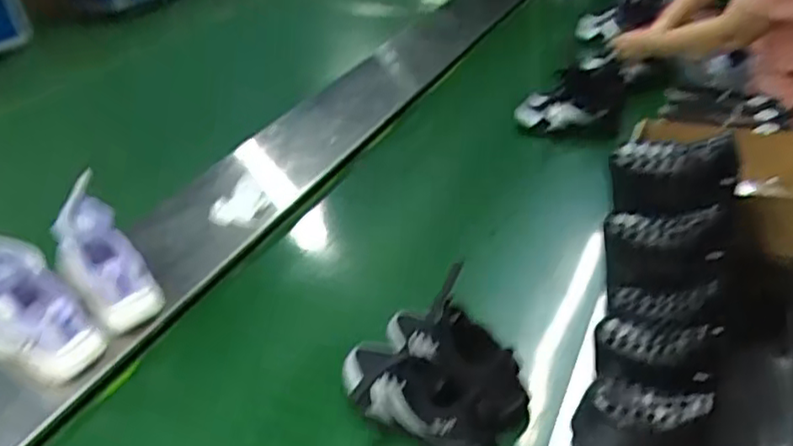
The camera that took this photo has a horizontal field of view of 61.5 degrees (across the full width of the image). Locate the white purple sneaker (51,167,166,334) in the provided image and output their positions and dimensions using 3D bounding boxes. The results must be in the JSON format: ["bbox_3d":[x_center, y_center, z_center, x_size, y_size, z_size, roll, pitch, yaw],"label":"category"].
[{"bbox_3d":[-0.426,0.051,0.950,0.106,0.097,0.216,-27,78,-29],"label":"white purple sneaker"}]

